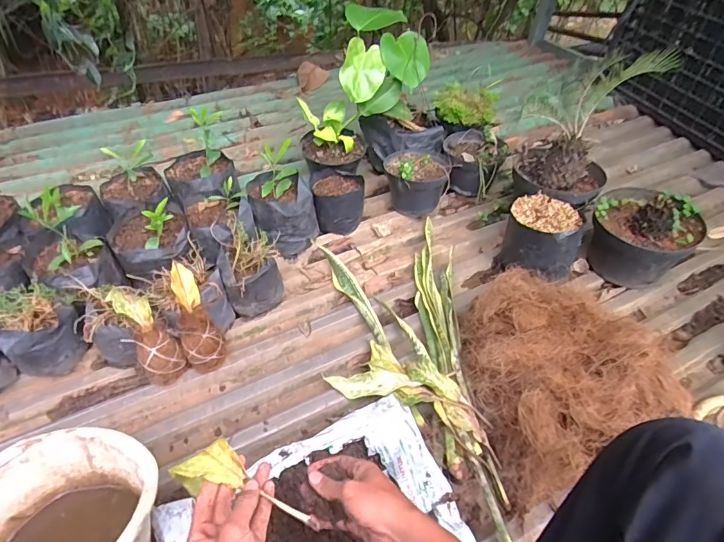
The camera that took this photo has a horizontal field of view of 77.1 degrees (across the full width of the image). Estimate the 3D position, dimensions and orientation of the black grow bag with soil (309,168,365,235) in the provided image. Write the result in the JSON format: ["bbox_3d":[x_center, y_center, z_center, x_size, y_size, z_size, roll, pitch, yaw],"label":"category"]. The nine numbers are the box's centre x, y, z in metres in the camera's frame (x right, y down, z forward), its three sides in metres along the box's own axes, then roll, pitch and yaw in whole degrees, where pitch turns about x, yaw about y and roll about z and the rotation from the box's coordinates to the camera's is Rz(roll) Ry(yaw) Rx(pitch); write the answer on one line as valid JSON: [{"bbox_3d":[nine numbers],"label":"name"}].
[{"bbox_3d":[-0.064,-0.185,1.166,0.128,0.108,0.142,-8,47,-10],"label":"black grow bag with soil"}]

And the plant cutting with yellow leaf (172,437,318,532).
[{"bbox_3d":[-0.119,0.220,0.467,0.155,0.013,0.055,20,49,12],"label":"plant cutting with yellow leaf"}]

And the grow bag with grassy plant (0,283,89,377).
[{"bbox_3d":[-0.600,0.111,0.844,0.131,0.132,0.123,32,53,25],"label":"grow bag with grassy plant"}]

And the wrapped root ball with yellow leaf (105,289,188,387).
[{"bbox_3d":[-0.393,0.117,0.829,0.071,0.196,0.064,-32,14,-28],"label":"wrapped root ball with yellow leaf"}]

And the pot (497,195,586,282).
[{"bbox_3d":[0.398,-0.057,1.029,0.163,0.163,0.142,25,49,17],"label":"pot"}]

